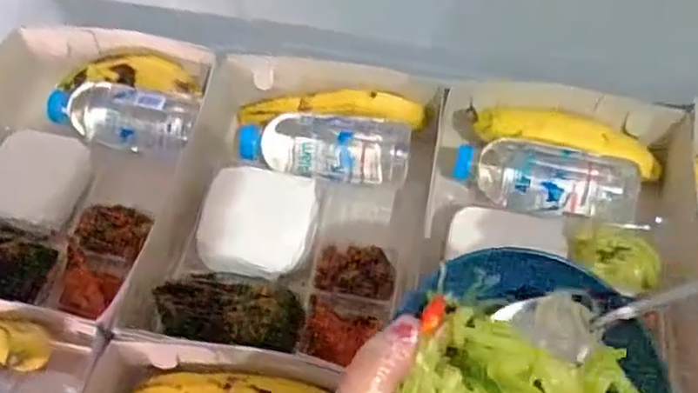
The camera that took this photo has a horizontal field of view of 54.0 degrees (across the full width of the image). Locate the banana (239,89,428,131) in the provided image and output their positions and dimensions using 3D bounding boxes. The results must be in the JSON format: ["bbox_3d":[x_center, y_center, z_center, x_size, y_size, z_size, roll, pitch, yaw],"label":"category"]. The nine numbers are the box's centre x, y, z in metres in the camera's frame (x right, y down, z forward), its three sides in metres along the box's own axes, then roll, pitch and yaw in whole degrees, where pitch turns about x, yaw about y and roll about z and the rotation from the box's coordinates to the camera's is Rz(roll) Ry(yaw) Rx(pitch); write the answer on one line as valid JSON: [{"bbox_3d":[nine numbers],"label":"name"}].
[{"bbox_3d":[-0.015,-0.080,0.619,0.167,0.032,0.028,5,56,5],"label":"banana"}]

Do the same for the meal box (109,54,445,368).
[{"bbox_3d":[-0.042,0.009,0.575,0.213,0.085,0.273,5,56,5],"label":"meal box"}]

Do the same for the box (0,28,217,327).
[{"bbox_3d":[-0.243,-0.030,0.598,0.212,0.072,0.282,7,56,7],"label":"box"}]

